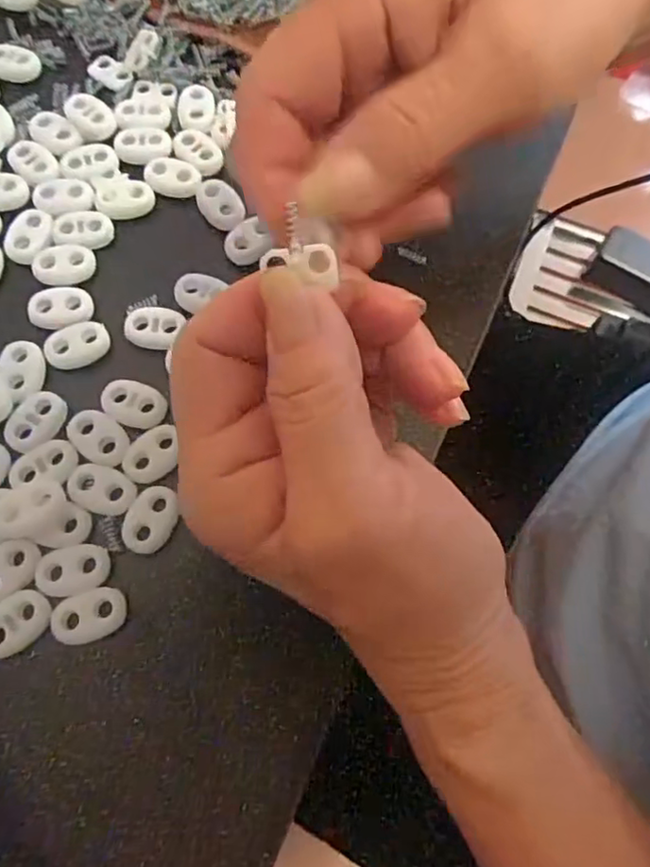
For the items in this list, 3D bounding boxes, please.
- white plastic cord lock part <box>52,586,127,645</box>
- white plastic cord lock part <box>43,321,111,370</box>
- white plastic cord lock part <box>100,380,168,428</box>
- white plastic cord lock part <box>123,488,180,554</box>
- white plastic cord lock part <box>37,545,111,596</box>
[{"bbox_3d":[-0.073,0.055,0.192,0.022,0.004,0.014,-21,72,-10],"label":"white plastic cord lock part"},{"bbox_3d":[-0.089,-0.032,0.222,0.022,0.004,0.016,-17,72,-9],"label":"white plastic cord lock part"},{"bbox_3d":[-0.066,-0.011,0.215,0.023,0.004,0.015,18,70,4],"label":"white plastic cord lock part"},{"bbox_3d":[-0.057,0.027,0.204,0.016,0.004,0.022,25,71,6],"label":"white plastic cord lock part"},{"bbox_3d":[-0.080,0.043,0.197,0.022,0.004,0.015,-11,71,-7],"label":"white plastic cord lock part"}]

